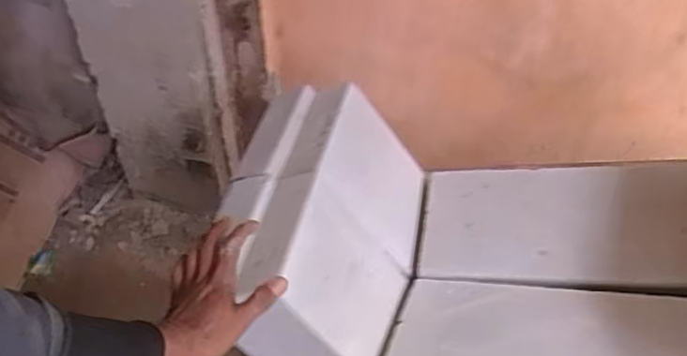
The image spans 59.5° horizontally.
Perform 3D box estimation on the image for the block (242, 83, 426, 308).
[{"bbox_3d":[0.033,0.002,0.946,0.068,0.260,0.191,-13,46,37],"label":"block"}]

